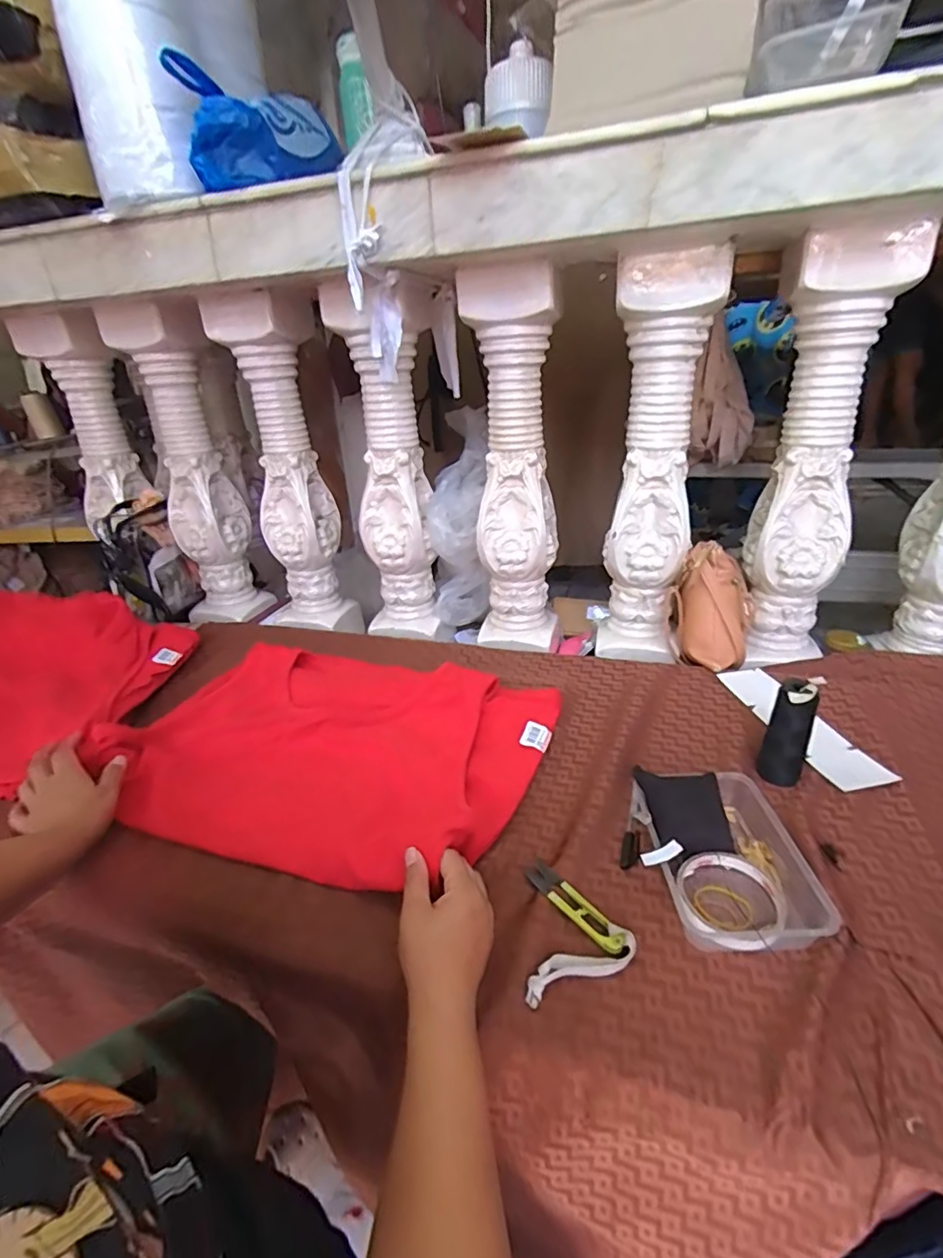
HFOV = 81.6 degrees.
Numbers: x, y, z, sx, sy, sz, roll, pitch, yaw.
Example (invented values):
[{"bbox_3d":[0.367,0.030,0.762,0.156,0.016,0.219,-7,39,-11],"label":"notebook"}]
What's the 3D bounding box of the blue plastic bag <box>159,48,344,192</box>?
[{"bbox_3d":[-0.252,-0.587,0.640,0.163,0.108,0.096,-3,26,1],"label":"blue plastic bag"}]

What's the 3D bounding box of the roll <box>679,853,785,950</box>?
[{"bbox_3d":[0.218,0.226,0.456,0.078,0.024,0.093,3,26,12],"label":"roll"}]

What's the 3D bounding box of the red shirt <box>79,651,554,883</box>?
[{"bbox_3d":[-0.152,0.126,0.633,0.447,0.052,0.323,5,27,16],"label":"red shirt"}]

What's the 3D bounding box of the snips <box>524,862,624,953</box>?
[{"bbox_3d":[0.086,0.234,0.464,0.022,0.009,0.101,-21,31,-32],"label":"snips"}]

